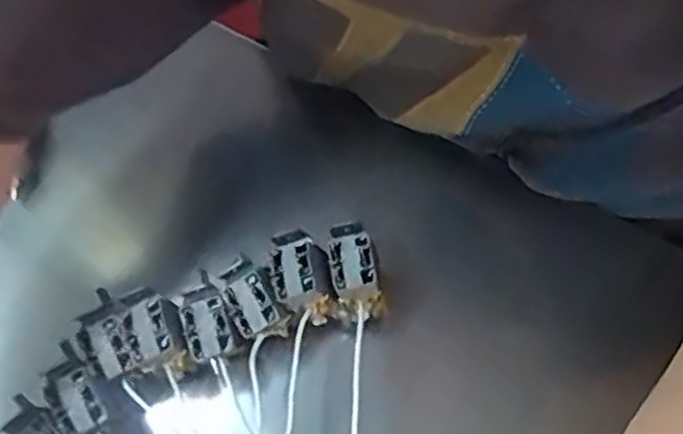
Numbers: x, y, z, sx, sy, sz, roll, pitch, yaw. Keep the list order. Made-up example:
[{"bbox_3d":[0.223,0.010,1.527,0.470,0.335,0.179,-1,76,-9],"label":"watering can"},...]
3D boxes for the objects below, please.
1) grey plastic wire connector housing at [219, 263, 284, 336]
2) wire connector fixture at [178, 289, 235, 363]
[{"bbox_3d":[-0.049,0.042,0.369,0.023,0.013,0.036,-28,71,-11],"label":"grey plastic wire connector housing"},{"bbox_3d":[-0.071,0.055,0.365,0.024,0.010,0.033,-19,70,-8],"label":"wire connector fixture"}]

